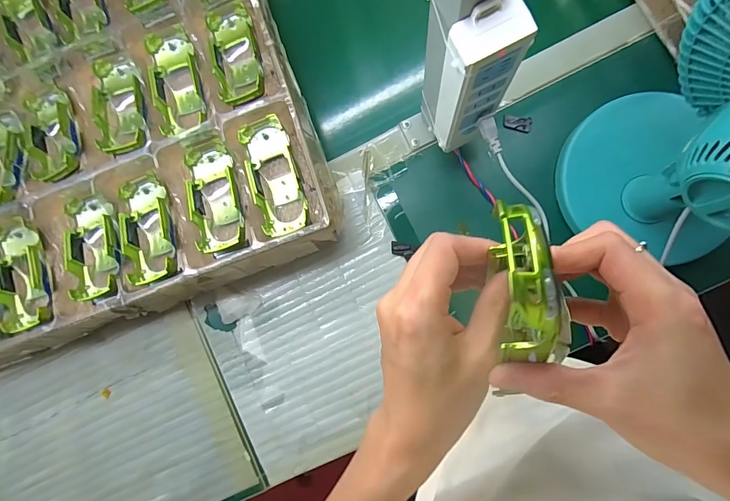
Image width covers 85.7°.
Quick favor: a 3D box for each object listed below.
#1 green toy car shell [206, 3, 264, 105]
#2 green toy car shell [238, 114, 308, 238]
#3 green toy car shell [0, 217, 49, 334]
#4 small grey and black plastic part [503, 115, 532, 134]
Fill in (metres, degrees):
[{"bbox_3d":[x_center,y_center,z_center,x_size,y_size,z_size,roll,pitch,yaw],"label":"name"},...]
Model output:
[{"bbox_3d":[-0.147,-0.229,0.457,0.064,0.044,0.135,-17,85,4],"label":"green toy car shell"},{"bbox_3d":[-0.101,-0.082,0.441,0.054,0.025,0.129,-16,85,5],"label":"green toy car shell"},{"bbox_3d":[-0.410,0.029,0.467,0.059,0.024,0.126,-16,85,4],"label":"green toy car shell"},{"bbox_3d":[0.188,-0.157,0.486,0.035,0.007,0.019,12,87,7],"label":"small grey and black plastic part"}]

